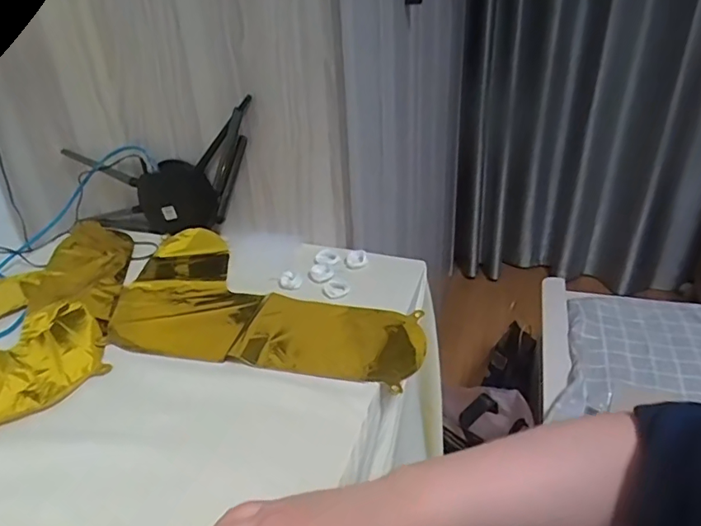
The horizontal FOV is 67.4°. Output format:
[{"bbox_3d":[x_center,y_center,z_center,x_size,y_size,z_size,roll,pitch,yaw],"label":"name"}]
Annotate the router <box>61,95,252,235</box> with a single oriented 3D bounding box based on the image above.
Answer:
[{"bbox_3d":[-0.260,-0.117,0.736,0.330,0.158,0.033,-16,22,26],"label":"router"}]

